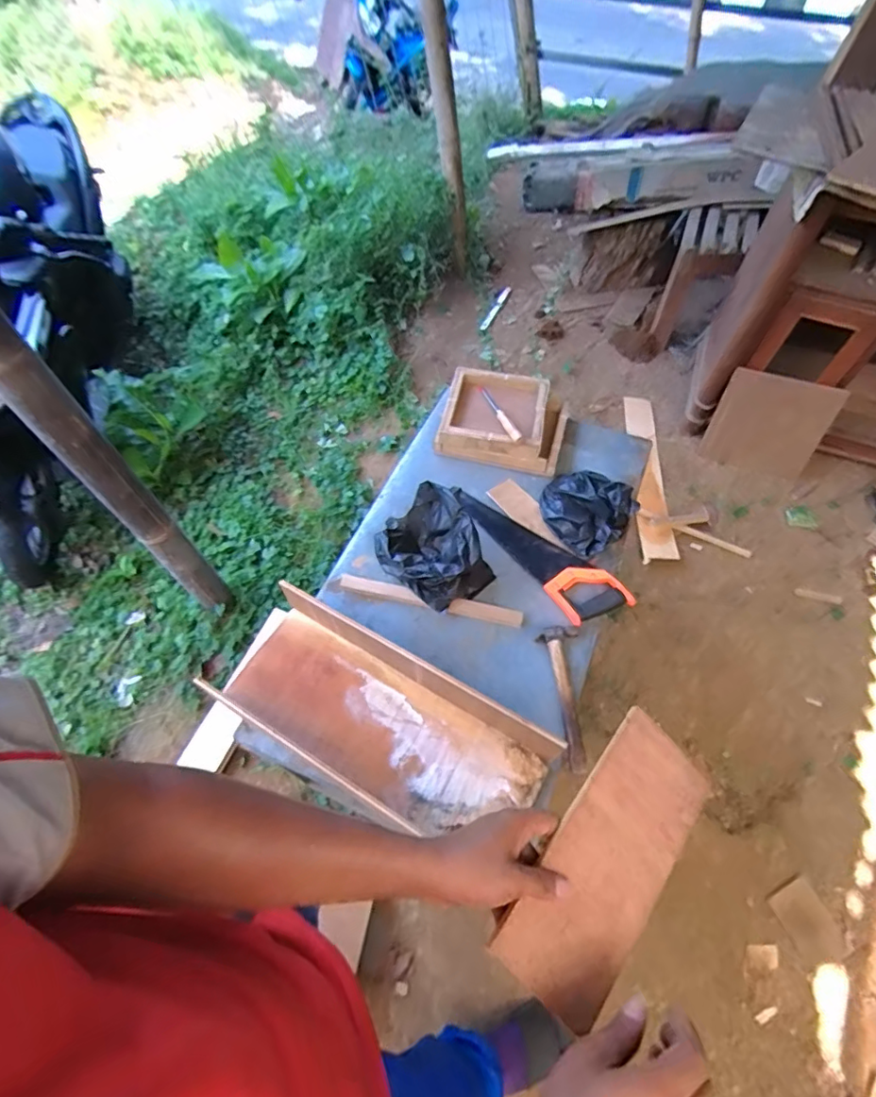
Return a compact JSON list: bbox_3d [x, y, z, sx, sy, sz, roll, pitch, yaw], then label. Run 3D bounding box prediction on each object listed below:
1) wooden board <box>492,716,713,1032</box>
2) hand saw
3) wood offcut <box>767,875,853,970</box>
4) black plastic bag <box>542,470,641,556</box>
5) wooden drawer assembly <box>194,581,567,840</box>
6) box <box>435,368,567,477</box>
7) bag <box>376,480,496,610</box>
[{"bbox_3d":[0.163,0.288,0.499,0.113,0.009,0.255,46,63,0],"label":"wooden board"},{"bbox_3d":[0.200,-0.011,1.090,0.128,0.023,0.416,-29,63,-21],"label":"hand saw"},{"bbox_3d":[0.851,0.860,1.222,0.112,0.017,0.159,-24,60,-14],"label":"wood offcut"},{"bbox_3d":[0.297,-0.089,1.089,0.146,0.099,0.215,-18,59,-15],"label":"black plastic bag"},{"bbox_3d":[-0.095,0.274,0.858,0.523,0.110,0.231,28,59,14],"label":"wooden drawer assembly"},{"bbox_3d":[0.153,-0.304,1.235,0.281,0.077,0.235,15,57,6],"label":"box"},{"bbox_3d":[-0.016,-0.003,1.015,0.155,0.140,0.218,-37,66,-24],"label":"bag"}]

